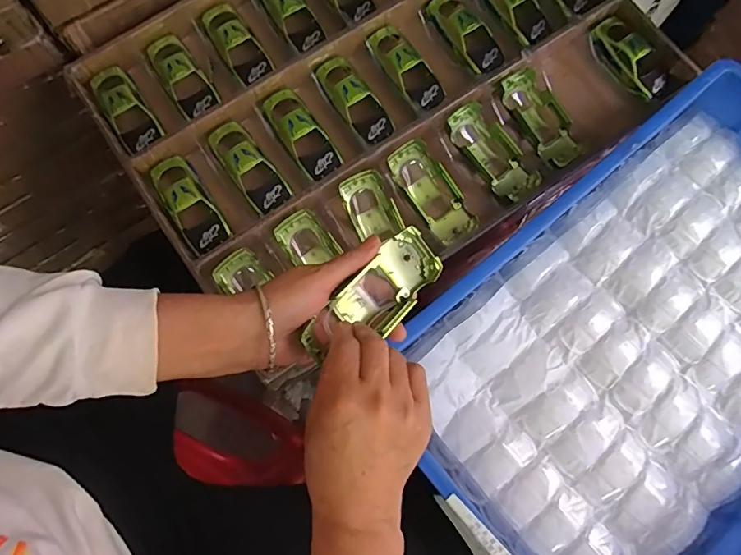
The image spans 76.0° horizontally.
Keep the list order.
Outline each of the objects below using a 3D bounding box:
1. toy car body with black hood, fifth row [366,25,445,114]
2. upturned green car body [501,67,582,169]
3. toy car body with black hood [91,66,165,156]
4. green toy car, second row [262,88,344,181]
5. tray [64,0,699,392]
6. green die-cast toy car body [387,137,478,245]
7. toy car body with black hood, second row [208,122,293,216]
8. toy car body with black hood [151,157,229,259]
[{"bbox_3d":[0.045,-0.262,0.592,0.053,0.020,0.127,-32,77,-10],"label":"toy car body with black hood, fifth row"},{"bbox_3d":[0.211,-0.194,0.593,0.055,0.033,0.128,-30,80,-7],"label":"upturned green car body"},{"bbox_3d":[-0.297,-0.204,0.577,0.048,0.021,0.115,-32,80,-8],"label":"toy car body with black hood"},{"bbox_3d":[-0.084,-0.176,0.573,0.051,0.022,0.123,-31,80,-7],"label":"green toy car, second row"},{"bbox_3d":[0.031,-0.240,0.596,0.650,0.050,0.460,-34,80,-8],"label":"tray"},{"bbox_3d":[0.073,-0.101,0.566,0.053,0.034,0.127,-35,92,-11],"label":"green die-cast toy car body"},{"bbox_3d":[-0.144,-0.132,0.562,0.048,0.025,0.120,-36,81,-8],"label":"toy car body with black hood, second row"},{"bbox_3d":[-0.210,-0.084,0.551,0.048,0.022,0.126,-33,80,-8],"label":"toy car body with black hood"}]

